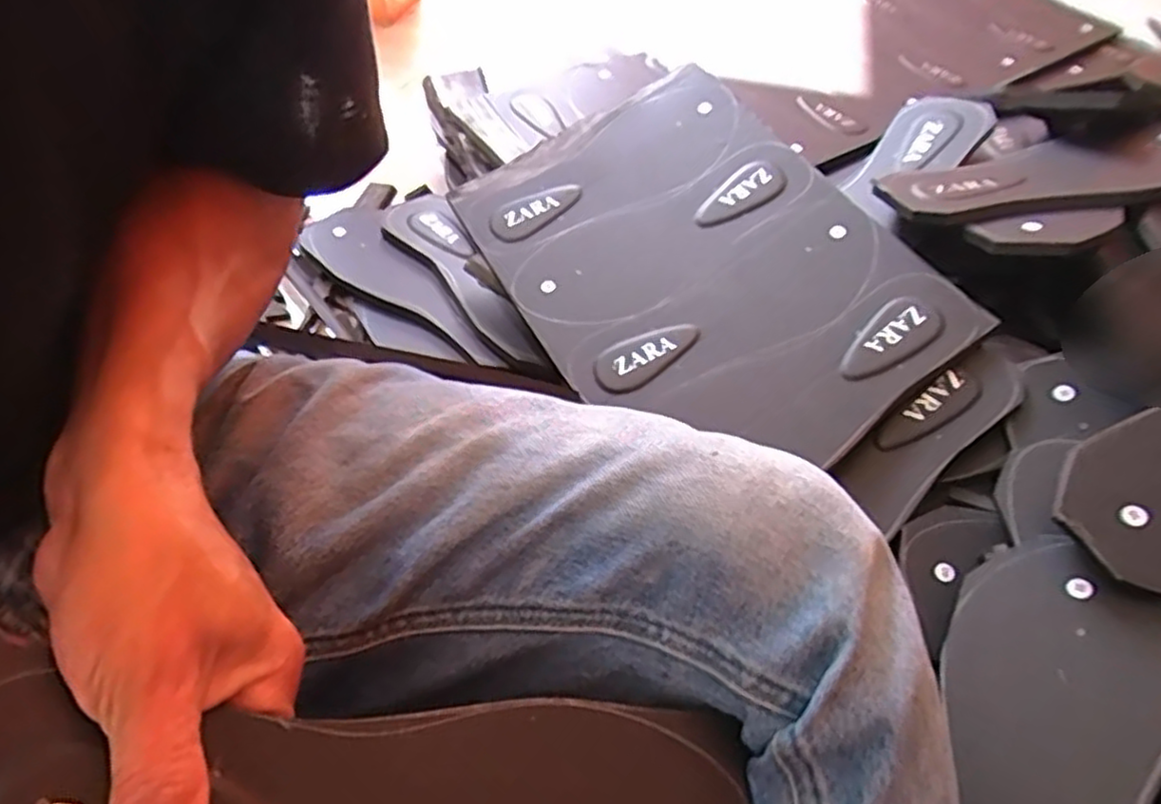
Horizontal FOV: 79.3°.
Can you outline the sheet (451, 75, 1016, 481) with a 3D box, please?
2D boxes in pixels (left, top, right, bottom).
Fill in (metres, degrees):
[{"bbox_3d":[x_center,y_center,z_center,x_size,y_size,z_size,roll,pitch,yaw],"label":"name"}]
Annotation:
[{"bbox_3d":[0.081,-0.107,0.534,0.255,0.022,0.356,-29,60,-6],"label":"sheet"}]

